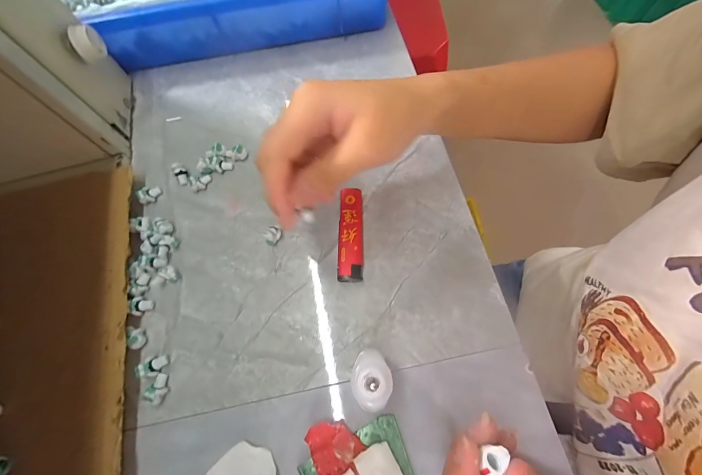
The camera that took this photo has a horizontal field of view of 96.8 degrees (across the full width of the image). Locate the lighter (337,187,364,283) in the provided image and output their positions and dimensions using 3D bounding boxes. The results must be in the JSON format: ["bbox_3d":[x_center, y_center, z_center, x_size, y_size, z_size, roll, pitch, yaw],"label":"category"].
[{"bbox_3d":[0.000,-0.003,0.251,0.020,0.011,0.078,-1,69,4],"label":"lighter"}]

